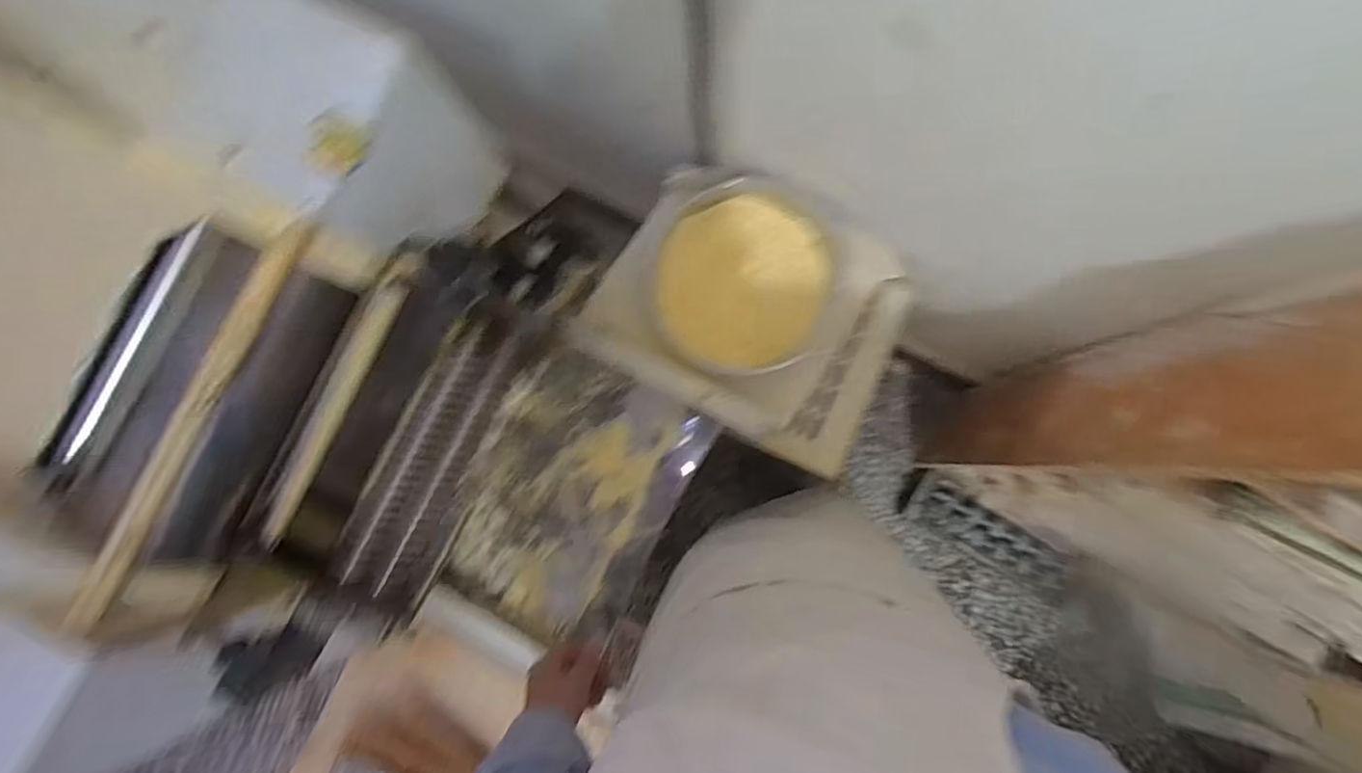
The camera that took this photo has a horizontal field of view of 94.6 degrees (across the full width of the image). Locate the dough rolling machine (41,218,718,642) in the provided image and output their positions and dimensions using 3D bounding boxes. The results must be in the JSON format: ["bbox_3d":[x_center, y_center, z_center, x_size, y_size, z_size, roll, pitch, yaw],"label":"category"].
[{"bbox_3d":[-0.252,0.076,0.665,0.465,0.484,0.410,25,88,8],"label":"dough rolling machine"}]

